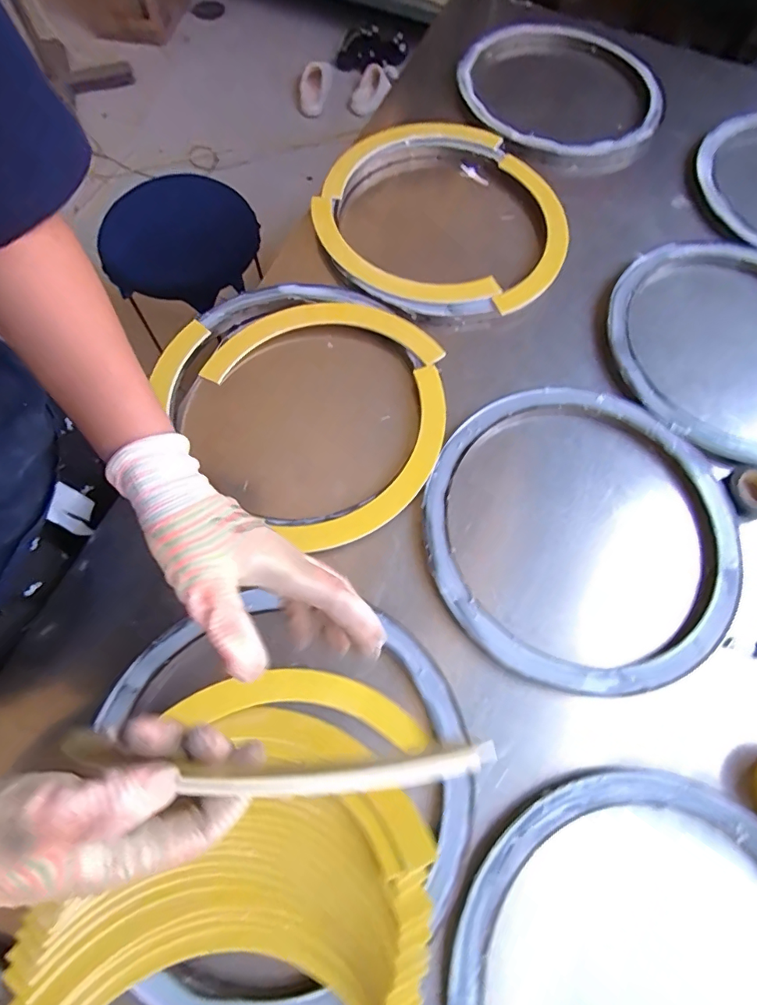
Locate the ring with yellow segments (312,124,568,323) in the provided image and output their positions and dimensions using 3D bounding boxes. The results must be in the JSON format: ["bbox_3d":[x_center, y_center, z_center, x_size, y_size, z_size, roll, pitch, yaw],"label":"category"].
[{"bbox_3d":[0.086,-0.395,0.661,0.335,0.023,0.342,1,70,-2],"label":"ring with yellow segments"}]

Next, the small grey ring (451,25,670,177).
[{"bbox_3d":[0.300,-0.675,0.782,0.322,0.023,0.354,1,70,-2],"label":"small grey ring"}]

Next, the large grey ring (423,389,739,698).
[{"bbox_3d":[0.222,0.024,0.515,0.347,0.013,0.326,1,70,-2],"label":"large grey ring"}]

